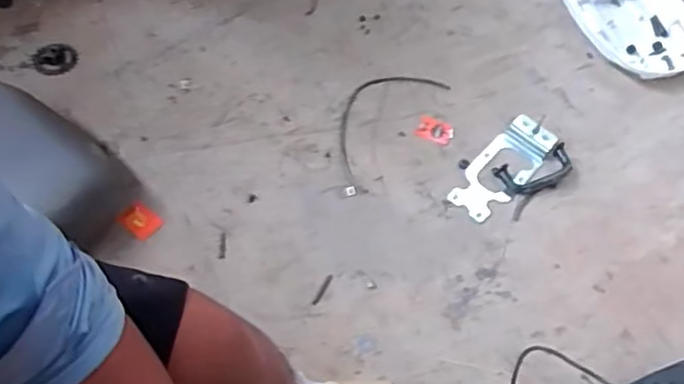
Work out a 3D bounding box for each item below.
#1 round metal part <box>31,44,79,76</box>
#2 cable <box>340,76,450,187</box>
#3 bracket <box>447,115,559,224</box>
[{"bbox_3d":[-0.566,-0.261,1.261,0.081,0.009,0.080,-10,60,-13],"label":"round metal part"},{"bbox_3d":[0.071,-0.156,1.289,0.142,0.010,0.322,38,62,16],"label":"cable"},{"bbox_3d":[0.309,-0.050,1.232,0.101,0.025,0.251,42,63,18],"label":"bracket"}]

